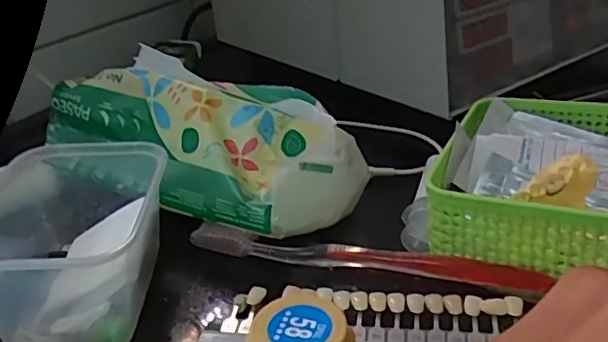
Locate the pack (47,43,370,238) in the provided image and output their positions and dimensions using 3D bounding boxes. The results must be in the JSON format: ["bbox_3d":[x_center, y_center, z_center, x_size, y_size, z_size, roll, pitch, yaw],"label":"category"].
[{"bbox_3d":[-0.060,-0.029,0.366,0.201,0.062,0.118,22,37,21],"label":"pack"}]

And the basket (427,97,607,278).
[{"bbox_3d":[0.148,0.005,0.311,0.138,0.046,0.128,11,33,27],"label":"basket"}]

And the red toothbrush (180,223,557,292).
[{"bbox_3d":[0.025,0.044,0.301,0.186,0.012,0.010,4,30,17],"label":"red toothbrush"}]

